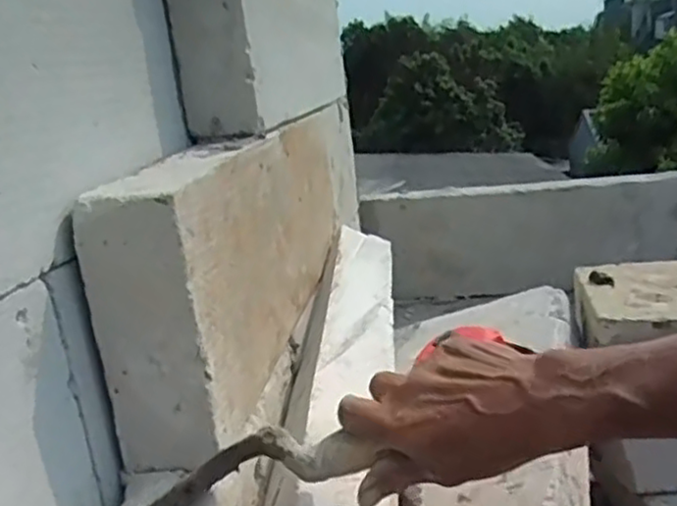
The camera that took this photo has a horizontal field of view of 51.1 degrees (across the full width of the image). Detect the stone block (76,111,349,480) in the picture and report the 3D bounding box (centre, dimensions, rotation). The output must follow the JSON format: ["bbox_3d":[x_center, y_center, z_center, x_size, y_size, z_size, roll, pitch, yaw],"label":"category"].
[{"bbox_3d":[-0.092,-0.007,0.735,0.078,0.210,0.544,-5,14,9],"label":"stone block"}]

